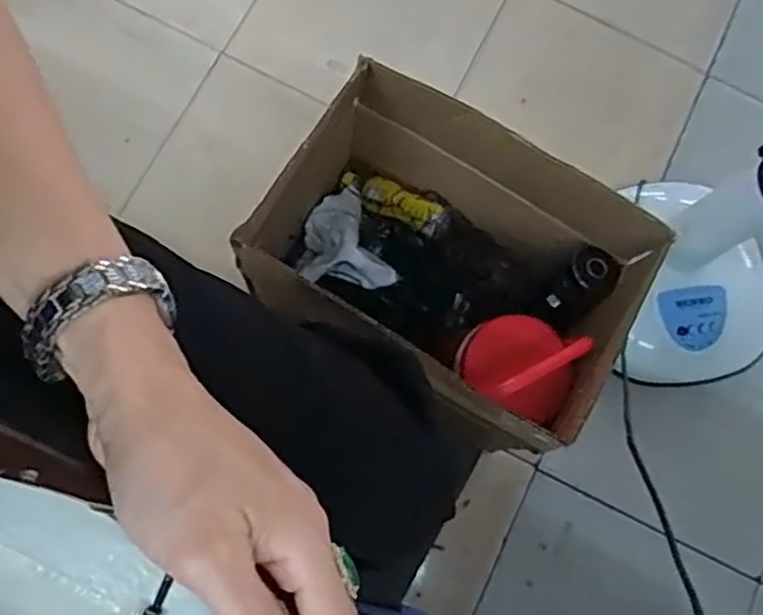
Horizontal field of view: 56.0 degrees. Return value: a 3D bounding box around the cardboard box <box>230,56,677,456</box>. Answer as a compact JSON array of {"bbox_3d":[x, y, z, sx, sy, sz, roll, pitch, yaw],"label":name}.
[{"bbox_3d":[0.067,-0.051,1.009,0.478,0.338,0.307,32,78,3],"label":"cardboard box"}]

